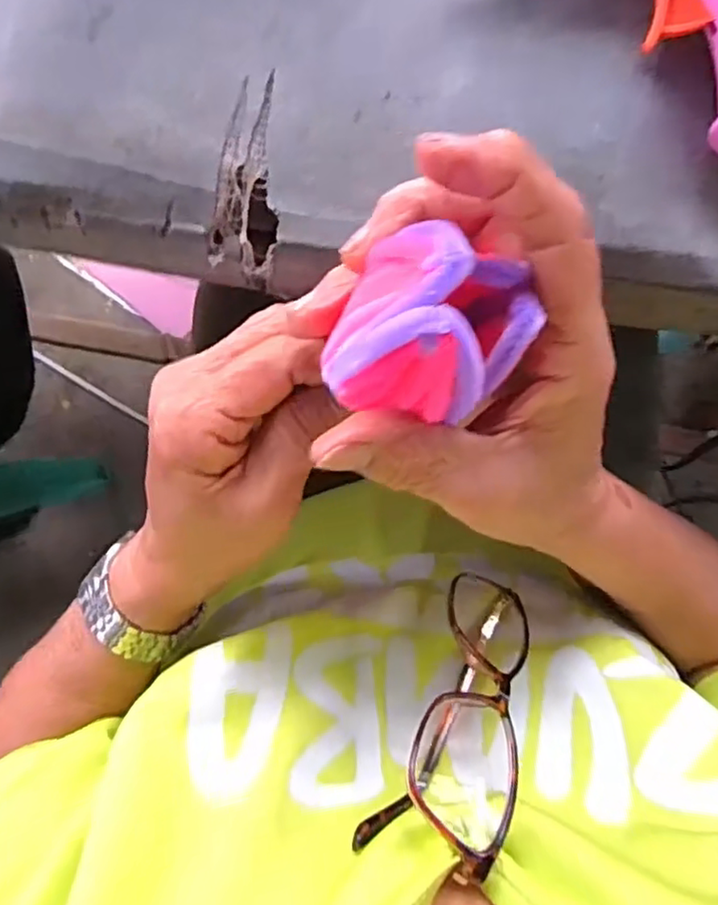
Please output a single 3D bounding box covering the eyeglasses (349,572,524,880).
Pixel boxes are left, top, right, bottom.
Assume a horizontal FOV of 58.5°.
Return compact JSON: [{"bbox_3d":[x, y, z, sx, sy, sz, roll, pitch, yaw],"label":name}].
[{"bbox_3d":[0.043,0.108,0.276,0.045,0.138,0.051,25,124,2],"label":"eyeglasses"}]

